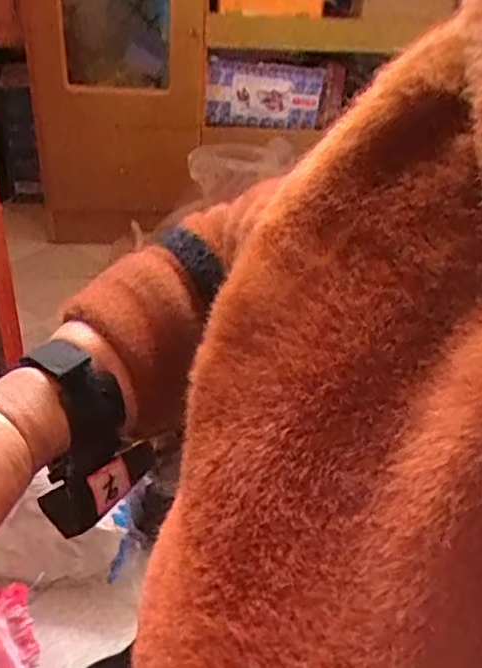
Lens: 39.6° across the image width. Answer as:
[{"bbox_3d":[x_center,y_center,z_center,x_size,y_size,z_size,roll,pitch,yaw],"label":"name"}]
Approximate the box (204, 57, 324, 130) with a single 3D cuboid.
[{"bbox_3d":[0.043,-0.446,1.235,0.208,0.124,0.040,-5,39,-11],"label":"box"}]

